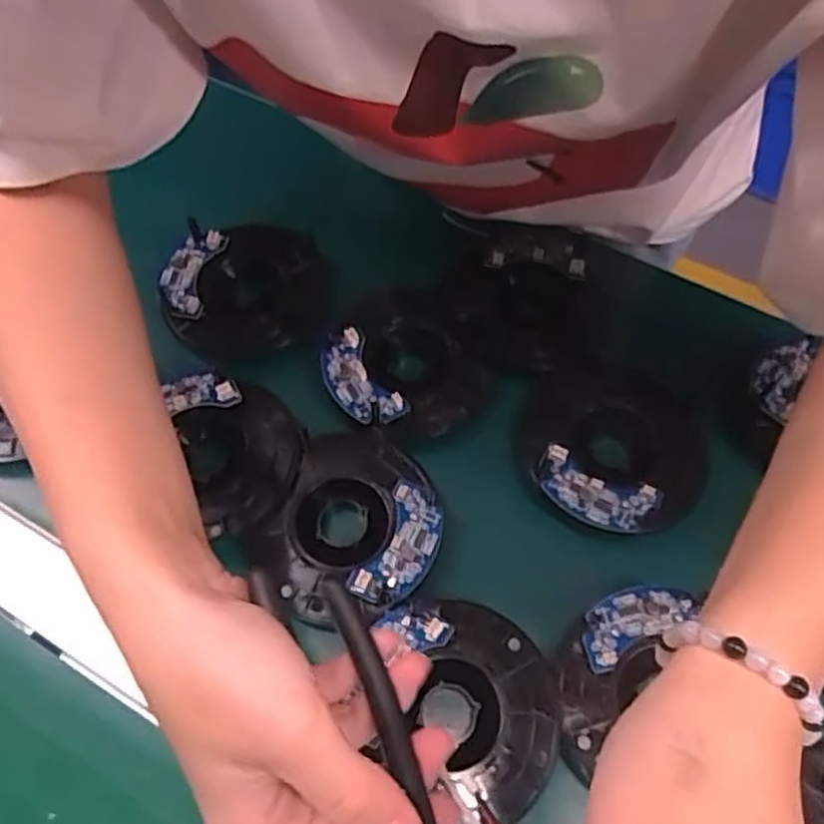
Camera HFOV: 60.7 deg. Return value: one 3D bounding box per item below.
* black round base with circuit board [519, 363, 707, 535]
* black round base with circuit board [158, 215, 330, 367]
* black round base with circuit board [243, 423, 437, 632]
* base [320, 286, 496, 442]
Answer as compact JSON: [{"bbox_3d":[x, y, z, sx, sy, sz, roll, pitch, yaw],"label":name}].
[{"bbox_3d":[0.113,0.015,0.394,0.101,0.019,0.107,1,62,-1],"label":"black round base with circuit board"},{"bbox_3d":[-0.106,-0.077,0.447,0.097,0.027,0.099,19,63,8],"label":"black round base with circuit board"},{"bbox_3d":[-0.030,0.058,0.375,0.089,0.027,0.110,19,63,8],"label":"black round base with circuit board"},{"bbox_3d":[-0.008,-0.032,0.422,0.091,0.026,0.104,-30,67,-16],"label":"base"}]

